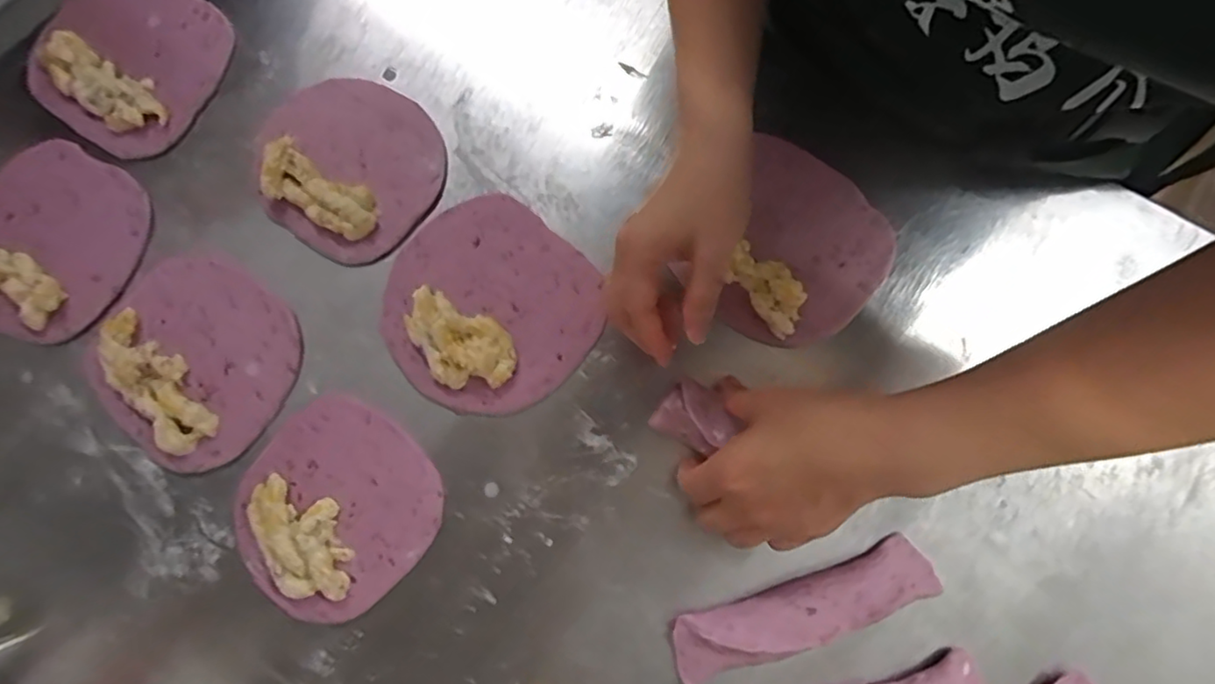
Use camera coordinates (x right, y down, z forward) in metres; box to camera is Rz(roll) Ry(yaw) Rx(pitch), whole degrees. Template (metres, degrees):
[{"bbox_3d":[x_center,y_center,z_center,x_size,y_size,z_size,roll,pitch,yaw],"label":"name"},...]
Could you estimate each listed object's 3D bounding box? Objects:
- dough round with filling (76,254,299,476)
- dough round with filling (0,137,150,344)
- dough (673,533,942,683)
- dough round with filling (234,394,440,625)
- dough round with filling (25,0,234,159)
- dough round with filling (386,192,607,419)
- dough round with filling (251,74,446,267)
[{"bbox_3d":[-0.292,0.009,0.439,0.141,0.019,0.130,0,80,1],"label":"dough round with filling"},{"bbox_3d":[-0.412,-0.077,0.455,0.129,0.022,0.138,0,80,1],"label":"dough round with filling"},{"bbox_3d":[0.126,0.169,0.399,0.172,0.031,0.038,-20,80,-3],"label":"dough"},{"bbox_3d":[-0.185,0.111,0.416,0.127,0.025,0.130,0,80,1],"label":"dough round with filling"},{"bbox_3d":[-0.367,-0.219,0.481,0.134,0.023,0.132,0,80,1],"label":"dough round with filling"},{"bbox_3d":[-0.086,-0.026,0.441,0.147,0.021,0.142,0,80,1],"label":"dough round with filling"},{"bbox_3d":[-0.194,-0.133,0.459,0.136,0.023,0.126,0,80,1],"label":"dough round with filling"}]

